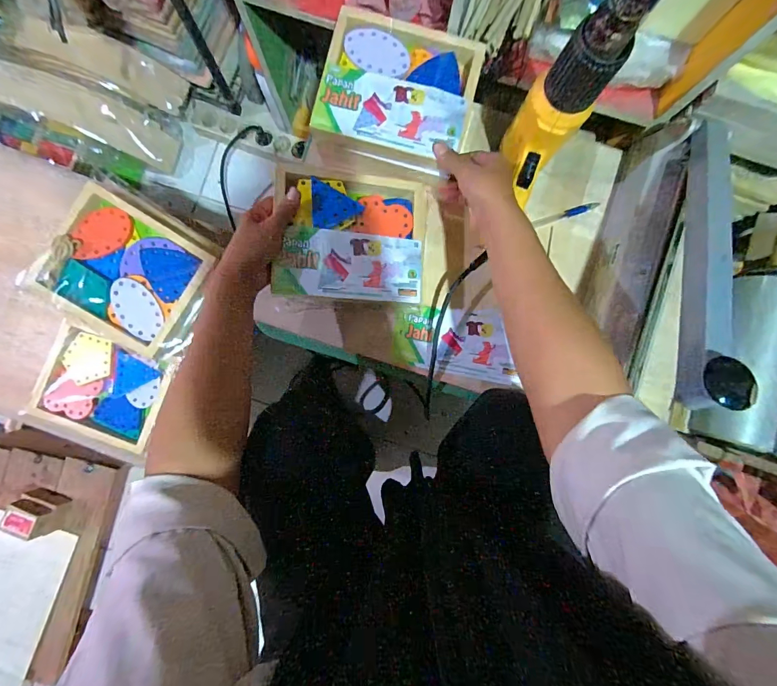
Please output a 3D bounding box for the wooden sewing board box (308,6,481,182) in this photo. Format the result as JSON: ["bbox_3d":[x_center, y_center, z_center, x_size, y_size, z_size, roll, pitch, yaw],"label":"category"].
[{"bbox_3d":[0.011,-0.307,0.469,0.181,0.038,0.176,16,88,-1],"label":"wooden sewing board box"}]

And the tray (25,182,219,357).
[{"bbox_3d":[-0.345,-0.091,0.491,0.180,0.031,0.166,32,88,0],"label":"tray"}]

